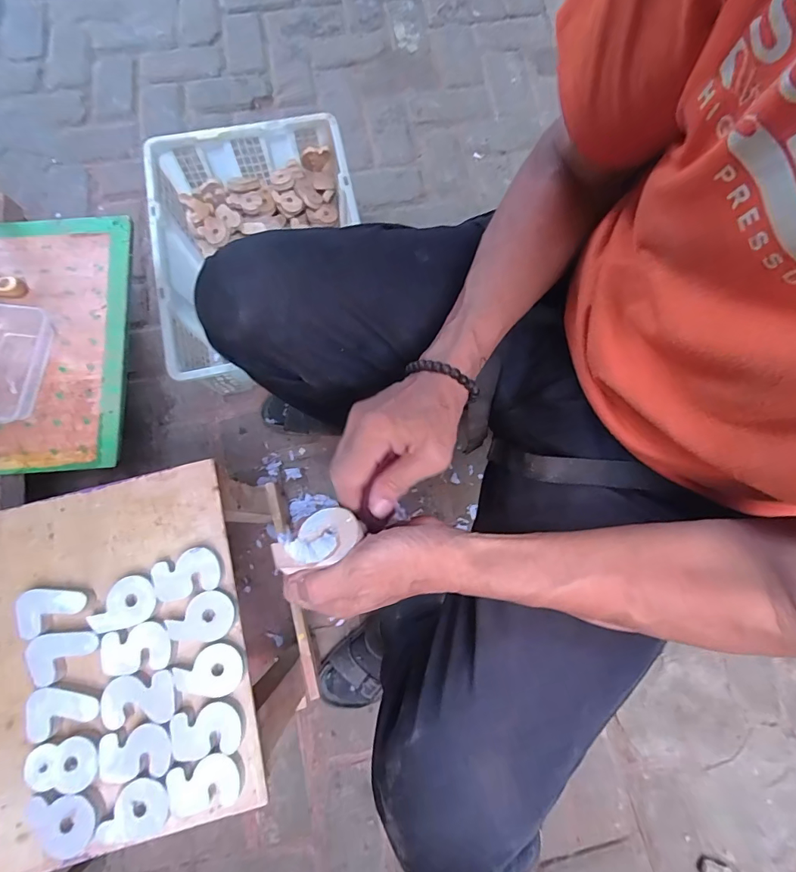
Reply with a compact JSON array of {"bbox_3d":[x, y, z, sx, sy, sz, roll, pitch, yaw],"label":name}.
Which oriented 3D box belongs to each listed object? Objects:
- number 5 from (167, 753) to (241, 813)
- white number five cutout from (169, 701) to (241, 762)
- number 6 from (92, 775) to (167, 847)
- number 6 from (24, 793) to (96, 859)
[{"bbox_3d":[-0.172,0.309,0.381,0.061,0.005,0.042,-15,78,-5],"label":"number 5"},{"bbox_3d":[-0.174,0.267,0.389,0.062,0.004,0.041,-8,77,-3],"label":"white number five cutout"},{"bbox_3d":[-0.231,0.326,0.374,0.062,0.005,0.046,-6,77,-3],"label":"number 6"},{"bbox_3d":[-0.296,0.338,0.377,0.063,0.014,0.046,3,77,-1],"label":"number 6"}]

